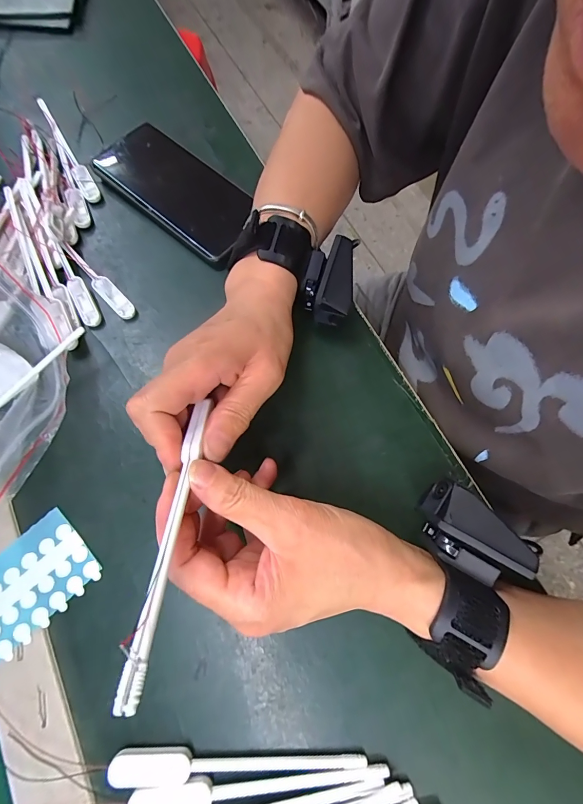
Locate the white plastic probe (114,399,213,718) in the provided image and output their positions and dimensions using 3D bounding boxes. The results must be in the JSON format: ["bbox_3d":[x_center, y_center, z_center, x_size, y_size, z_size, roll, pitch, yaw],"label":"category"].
[{"bbox_3d":[-0.054,0.053,0.166,0.009,0.010,0.137,2,48,0],"label":"white plastic probe"}]

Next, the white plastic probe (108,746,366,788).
[{"bbox_3d":[-0.030,0.209,0.206,0.144,0.009,0.015,1,72,-1],"label":"white plastic probe"}]

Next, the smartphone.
[{"bbox_3d":[-0.109,-0.200,0.328,0.164,0.012,0.073,38,78,8],"label":"smartphone"}]

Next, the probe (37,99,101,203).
[{"bbox_3d":[-0.219,-0.248,0.350,0.016,0.010,0.137,-29,75,-10],"label":"probe"}]

